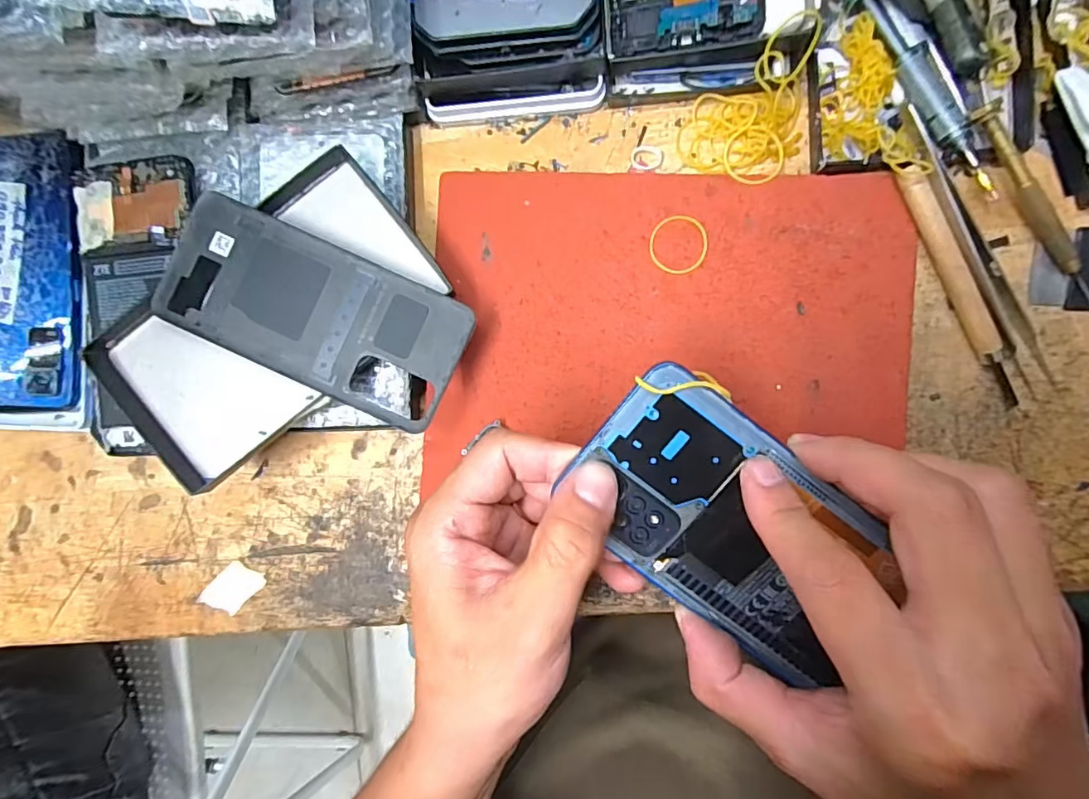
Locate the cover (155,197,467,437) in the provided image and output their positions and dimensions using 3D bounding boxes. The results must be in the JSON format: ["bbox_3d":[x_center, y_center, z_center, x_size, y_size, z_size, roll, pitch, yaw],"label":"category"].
[{"bbox_3d":[-0.115,-0.045,0.278,0.151,0.007,0.071,26,88,-1],"label":"cover"}]

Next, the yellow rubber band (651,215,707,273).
[{"bbox_3d":[0.071,-0.082,0.288,0.030,0.004,0.031,1,91,7],"label":"yellow rubber band"}]

